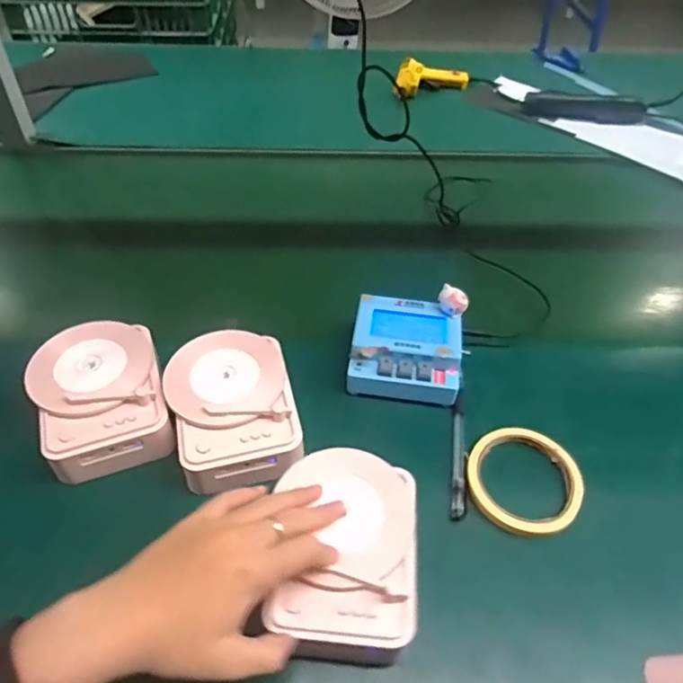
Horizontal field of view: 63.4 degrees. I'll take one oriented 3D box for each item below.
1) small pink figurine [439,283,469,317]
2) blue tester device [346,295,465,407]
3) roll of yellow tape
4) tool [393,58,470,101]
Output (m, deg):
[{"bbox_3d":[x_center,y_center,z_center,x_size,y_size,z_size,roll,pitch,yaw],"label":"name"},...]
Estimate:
[{"bbox_3d":[0.109,-0.040,0.537,0.027,0.027,0.019,6,44,10],"label":"small pink figurine"},{"bbox_3d":[0.062,0.012,0.535,0.106,0.058,0.099,5,44,10],"label":"blue tester device"},{"bbox_3d":[0.153,0.115,0.464,0.091,0.015,0.092,-2,44,2],"label":"roll of yellow tape"},{"bbox_3d":[0.164,-0.468,1.001,0.130,0.040,0.119,6,44,10],"label":"tool"}]

